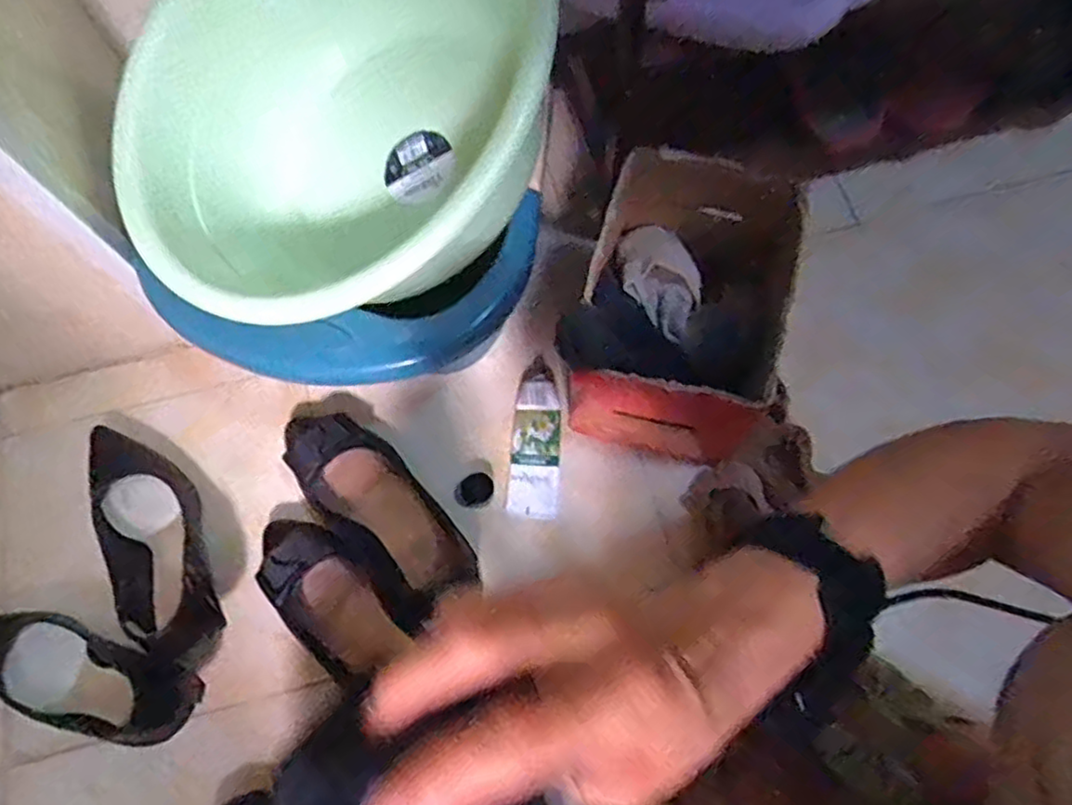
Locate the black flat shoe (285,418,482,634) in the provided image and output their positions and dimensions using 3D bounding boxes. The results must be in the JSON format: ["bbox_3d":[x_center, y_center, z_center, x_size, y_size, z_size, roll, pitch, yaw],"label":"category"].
[{"bbox_3d":[-0.143,0.094,0.613,0.084,0.052,0.210,-39,75,-12],"label":"black flat shoe"}]

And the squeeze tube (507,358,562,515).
[{"bbox_3d":[0.000,0.033,0.642,0.045,0.025,0.144,3,71,2],"label":"squeeze tube"}]

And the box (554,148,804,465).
[{"bbox_3d":[0.124,-0.075,0.597,0.158,0.174,0.211,17,72,6],"label":"box"}]

